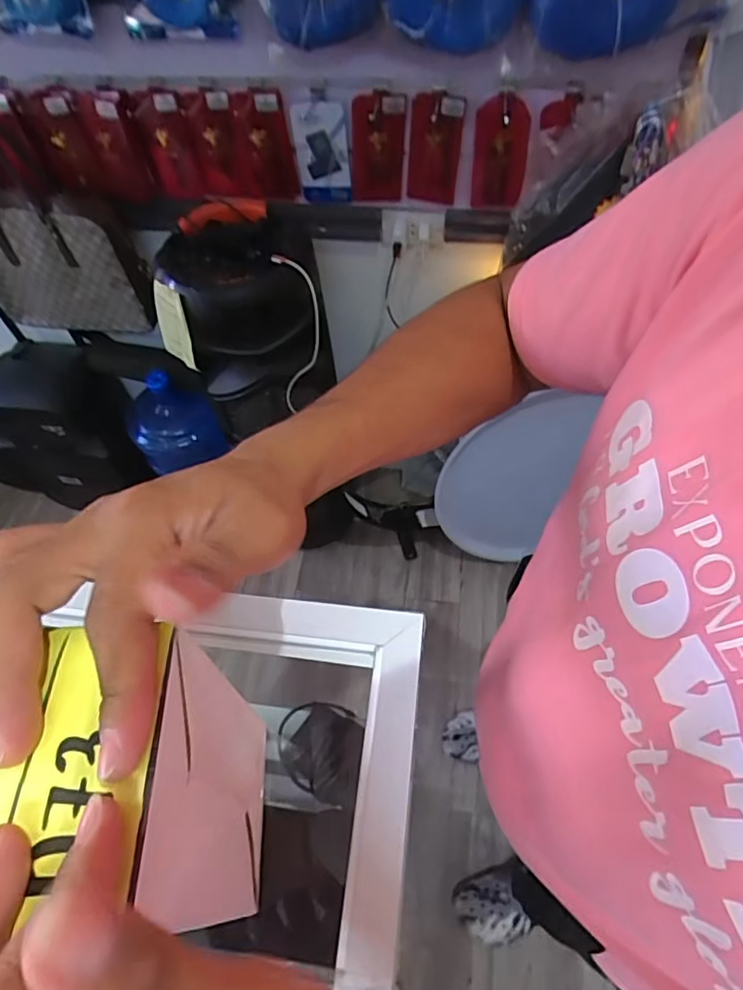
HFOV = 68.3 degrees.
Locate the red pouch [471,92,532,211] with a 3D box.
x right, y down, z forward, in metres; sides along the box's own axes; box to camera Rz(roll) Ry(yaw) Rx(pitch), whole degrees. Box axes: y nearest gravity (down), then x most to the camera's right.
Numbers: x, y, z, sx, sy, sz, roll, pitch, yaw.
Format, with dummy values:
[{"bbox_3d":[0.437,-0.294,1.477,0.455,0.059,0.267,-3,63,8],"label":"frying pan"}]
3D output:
[{"bbox_3d":[0.230,-0.608,0.984,0.093,0.259,0.035,13,80,10],"label":"red pouch"}]

